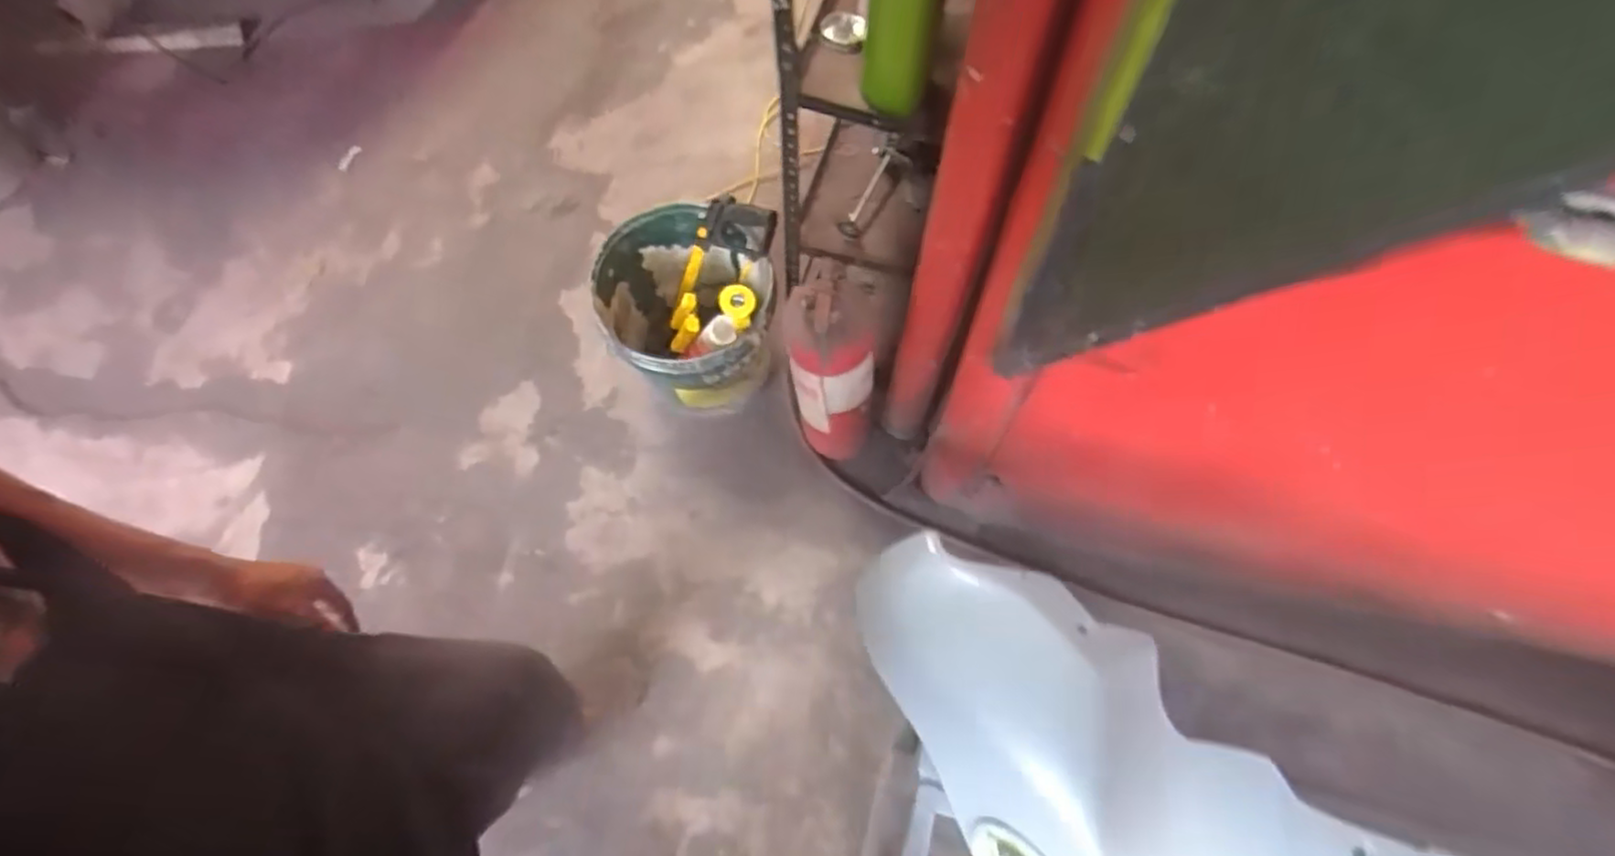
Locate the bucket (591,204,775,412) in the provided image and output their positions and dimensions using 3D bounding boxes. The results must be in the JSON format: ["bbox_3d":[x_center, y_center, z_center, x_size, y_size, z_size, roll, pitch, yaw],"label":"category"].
[{"bbox_3d":[-0.211,-0.186,1.344,0.281,0.382,0.307,-1,67,1],"label":"bucket"}]

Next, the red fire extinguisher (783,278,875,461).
[{"bbox_3d":[0.038,-0.057,1.212,0.130,0.473,0.103,-2,67,1],"label":"red fire extinguisher"}]

